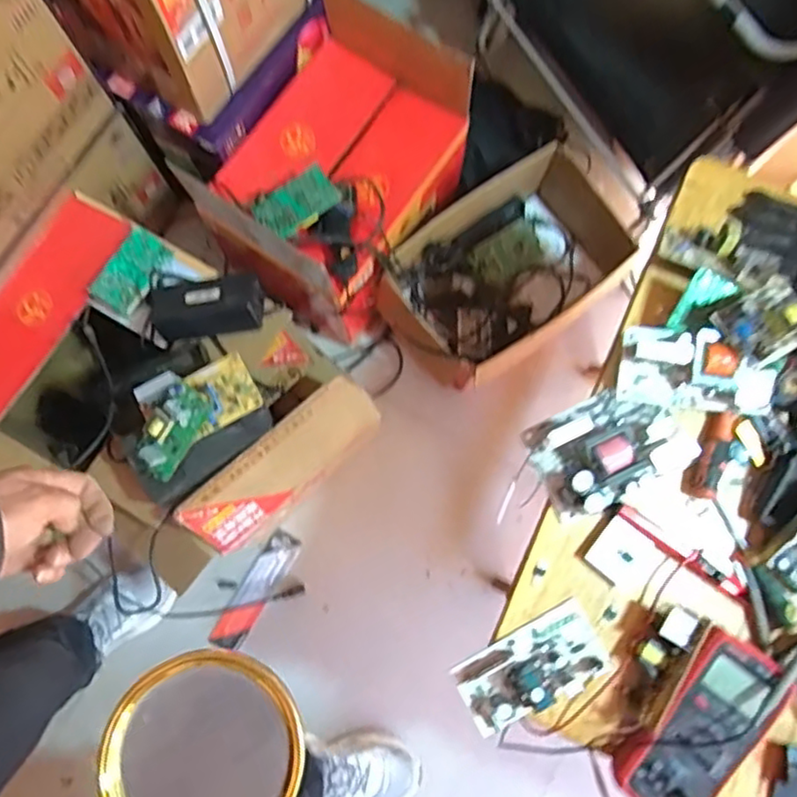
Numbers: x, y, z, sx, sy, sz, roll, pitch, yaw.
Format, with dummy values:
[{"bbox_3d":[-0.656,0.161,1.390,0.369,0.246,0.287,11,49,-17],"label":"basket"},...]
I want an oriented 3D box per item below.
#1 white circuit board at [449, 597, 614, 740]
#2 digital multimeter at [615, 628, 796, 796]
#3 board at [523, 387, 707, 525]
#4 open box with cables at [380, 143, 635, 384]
[{"bbox_3d":[0.135,0.272,0.655,0.148,0.042,0.077,-28,81,-5],"label":"white circuit board"},{"bbox_3d":[0.288,0.318,0.630,0.094,0.041,0.186,37,81,6],"label":"digital multimeter"},{"bbox_3d":[0.226,0.050,0.696,0.159,0.045,0.110,-26,81,-5],"label":"board"},{"bbox_3d":[0.198,-0.238,1.226,0.472,0.170,0.257,-34,81,-6],"label":"open box with cables"}]

